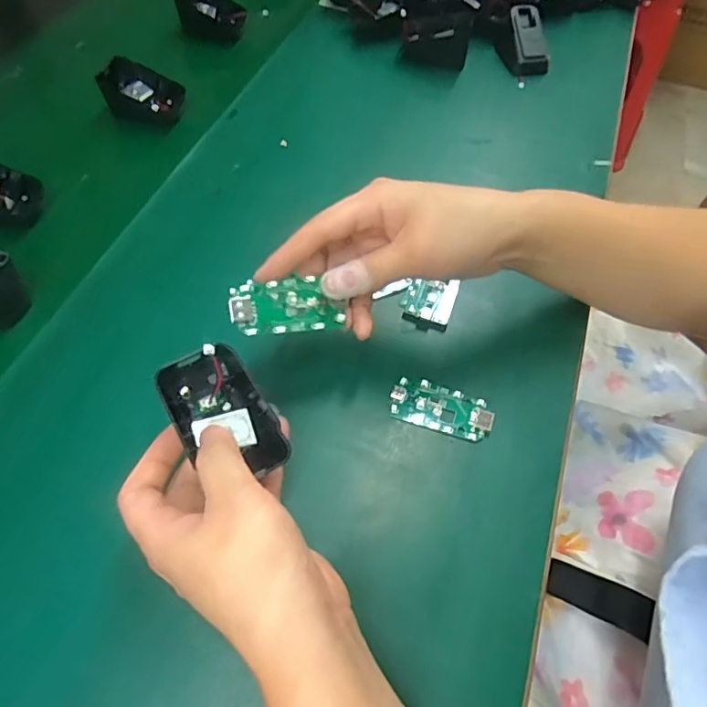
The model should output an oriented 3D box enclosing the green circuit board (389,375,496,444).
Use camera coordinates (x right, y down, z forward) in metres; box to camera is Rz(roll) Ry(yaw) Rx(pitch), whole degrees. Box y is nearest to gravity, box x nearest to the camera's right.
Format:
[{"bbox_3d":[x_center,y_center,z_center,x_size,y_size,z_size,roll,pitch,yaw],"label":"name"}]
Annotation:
[{"bbox_3d":[0.056,0.035,0.341,0.064,0.004,0.031,18,58,7],"label":"green circuit board"}]

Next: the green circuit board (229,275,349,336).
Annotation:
[{"bbox_3d":[-0.036,-0.028,0.300,0.063,0.005,0.031,-5,82,-15],"label":"green circuit board"}]

